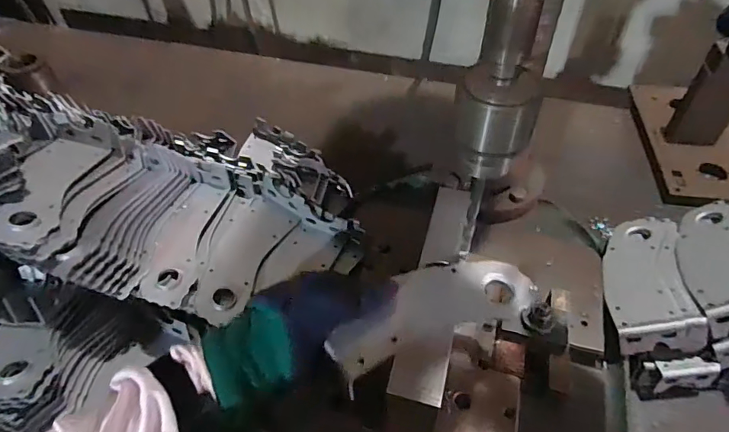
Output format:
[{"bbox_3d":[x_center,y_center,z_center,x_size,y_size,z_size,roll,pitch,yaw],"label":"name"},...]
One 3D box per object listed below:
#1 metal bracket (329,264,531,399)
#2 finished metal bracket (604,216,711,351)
[{"bbox_3d":[0.053,0.076,0.384,0.167,0.017,0.070,-20,52,-16],"label":"metal bracket"},{"bbox_3d":[0.323,0.074,0.544,0.090,0.045,0.185,-4,36,22],"label":"finished metal bracket"}]

